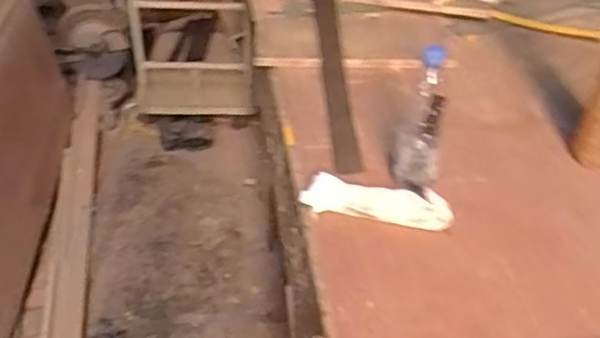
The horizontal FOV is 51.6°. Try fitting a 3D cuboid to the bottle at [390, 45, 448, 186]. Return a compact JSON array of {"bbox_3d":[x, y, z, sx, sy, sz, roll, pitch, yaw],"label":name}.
[{"bbox_3d":[0.179,-0.071,0.929,0.068,0.228,0.070,7,37,8],"label":"bottle"}]

